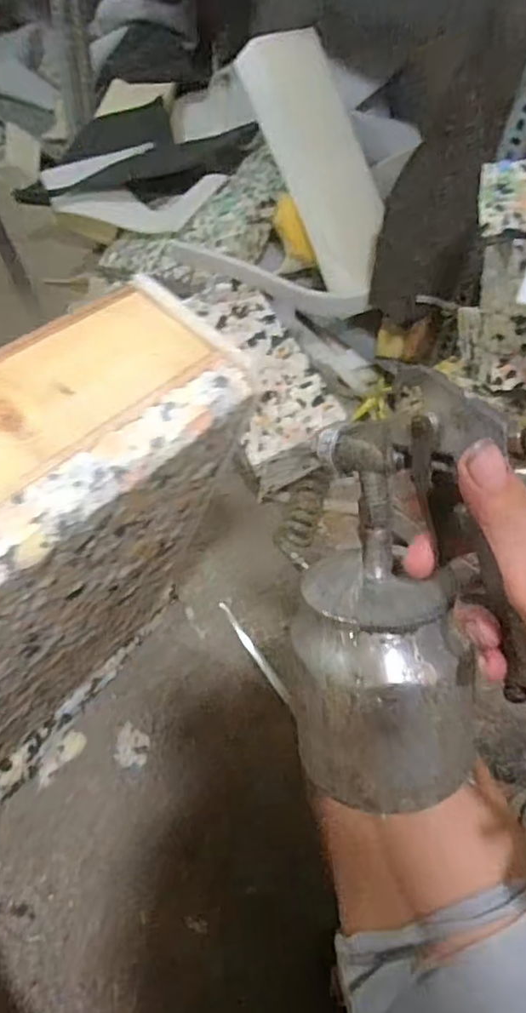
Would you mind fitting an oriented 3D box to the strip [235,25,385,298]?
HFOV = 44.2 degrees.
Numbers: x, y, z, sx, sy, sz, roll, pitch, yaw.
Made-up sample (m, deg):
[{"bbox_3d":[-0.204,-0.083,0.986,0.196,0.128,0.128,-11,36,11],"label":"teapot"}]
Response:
[{"bbox_3d":[0.111,-0.626,1.195,0.147,0.436,0.038,-21,23,15],"label":"strip"}]

